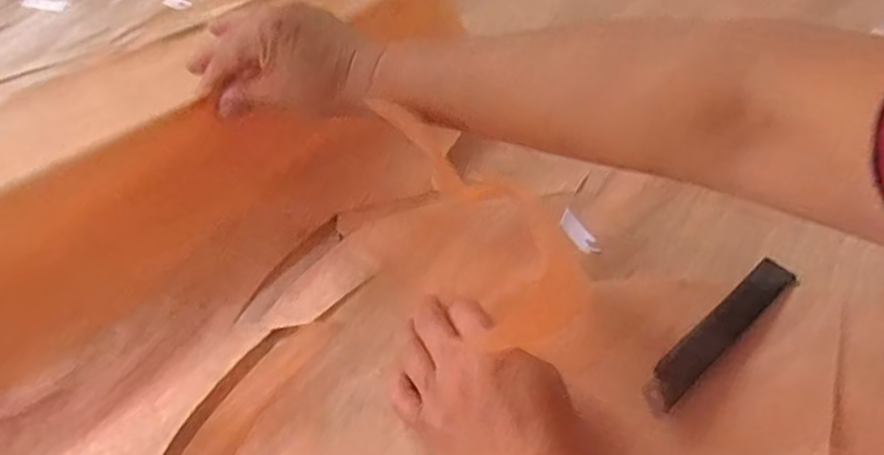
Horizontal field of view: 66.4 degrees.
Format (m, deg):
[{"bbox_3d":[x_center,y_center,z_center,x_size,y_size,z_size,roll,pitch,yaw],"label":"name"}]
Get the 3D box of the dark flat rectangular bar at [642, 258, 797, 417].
[{"bbox_3d":[0.173,0.064,0.420,0.148,0.007,0.023,-32,71,-29],"label":"dark flat rectangular bar"}]

